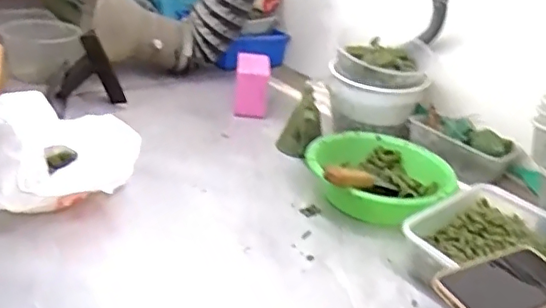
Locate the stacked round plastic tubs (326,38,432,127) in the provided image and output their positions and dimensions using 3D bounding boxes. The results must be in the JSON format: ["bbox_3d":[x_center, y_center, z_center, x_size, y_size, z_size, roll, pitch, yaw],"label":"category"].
[{"bbox_3d":[0.182,-0.126,0.977,0.150,0.106,0.147,6,26,-3],"label":"stacked round plastic tubs"}]

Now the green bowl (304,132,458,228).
[{"bbox_3d":[0.143,0.035,0.801,0.193,0.077,0.186,6,26,-3],"label":"green bowl"}]

